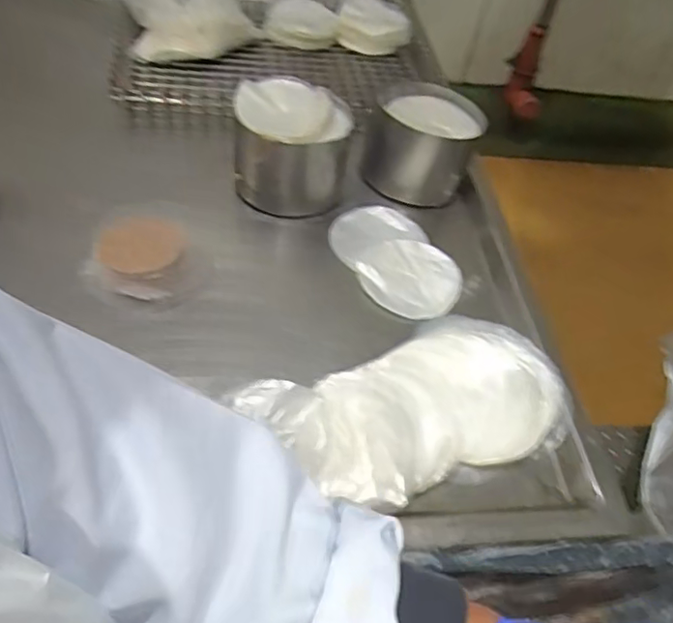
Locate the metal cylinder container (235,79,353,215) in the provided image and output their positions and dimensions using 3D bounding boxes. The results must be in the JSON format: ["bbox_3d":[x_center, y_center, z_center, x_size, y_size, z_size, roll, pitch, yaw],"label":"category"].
[{"bbox_3d":[-0.054,-0.202,0.716,0.135,0.122,0.133,12,49,2],"label":"metal cylinder container"}]

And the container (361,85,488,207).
[{"bbox_3d":[0.113,-0.227,0.792,0.141,0.120,0.134,4,50,-6],"label":"container"}]

